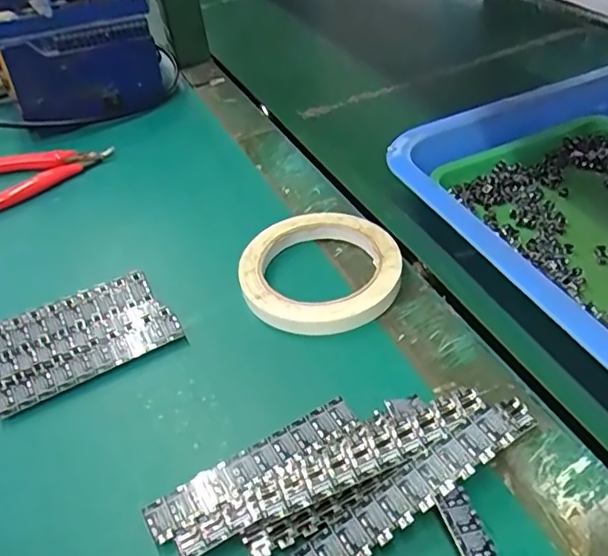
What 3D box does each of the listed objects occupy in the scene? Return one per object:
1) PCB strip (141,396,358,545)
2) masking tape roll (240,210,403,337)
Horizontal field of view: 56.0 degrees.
[{"bbox_3d":[-0.023,0.092,0.276,0.107,0.012,0.020,-26,45,-19],"label":"PCB strip"},{"bbox_3d":[0.011,-0.006,0.373,0.101,0.018,0.099,-4,42,4],"label":"masking tape roll"}]

